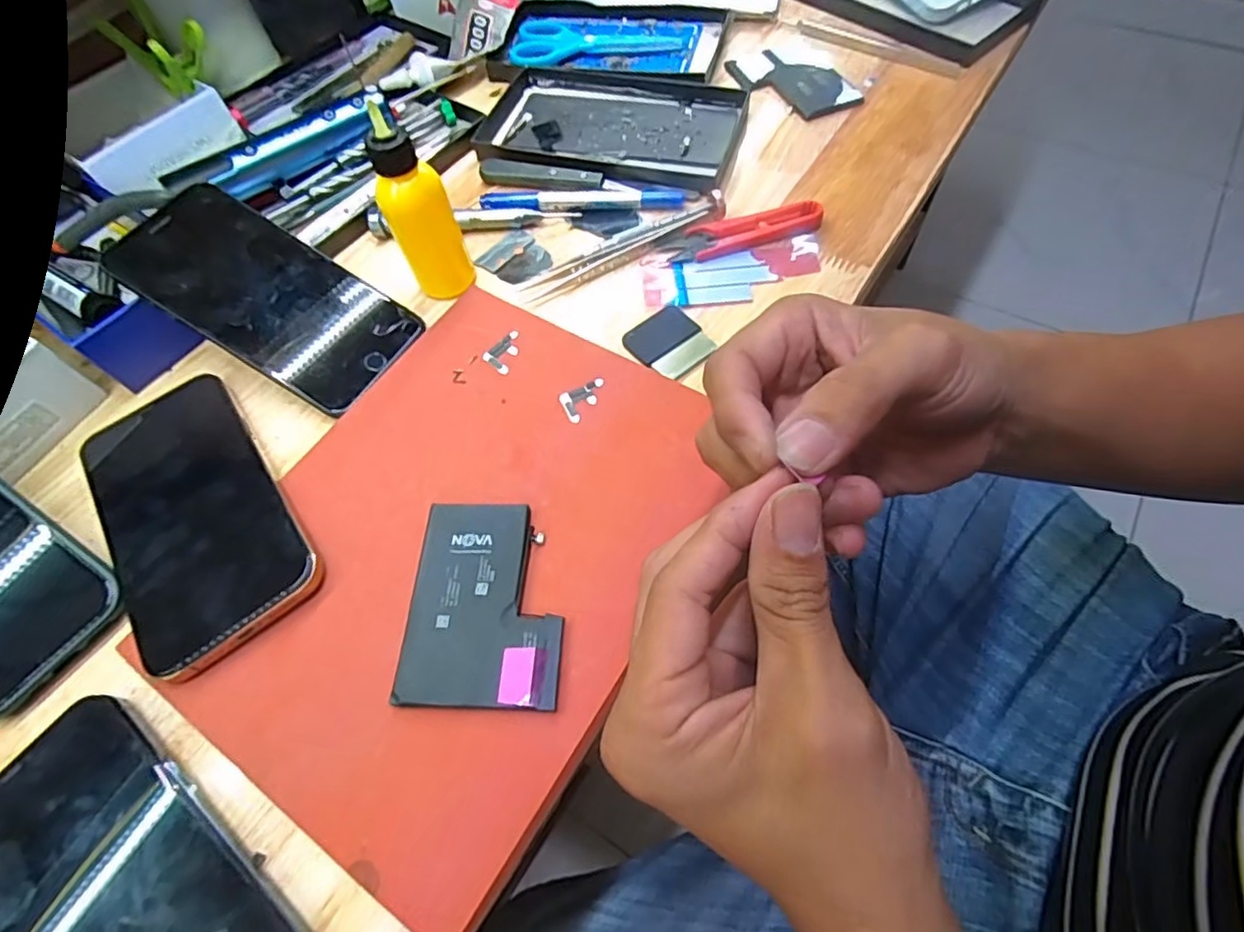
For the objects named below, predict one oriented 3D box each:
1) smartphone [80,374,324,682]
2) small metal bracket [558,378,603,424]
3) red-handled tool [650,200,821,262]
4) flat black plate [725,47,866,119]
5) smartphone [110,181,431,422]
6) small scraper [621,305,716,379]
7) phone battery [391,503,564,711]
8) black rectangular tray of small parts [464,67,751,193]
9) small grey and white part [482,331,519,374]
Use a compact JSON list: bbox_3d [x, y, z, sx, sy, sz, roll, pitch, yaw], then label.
[{"bbox_3d":[-0.205,0.019,0.287,0.076,0.008,0.154,-36,64,-14],"label":"smartphone"},{"bbox_3d":[-0.019,-0.035,0.312,0.025,0.004,0.018,-26,62,-9],"label":"small metal bracket"},{"bbox_3d":[0.071,-0.142,0.366,0.098,0.011,0.023,-12,61,-2],"label":"red-handled tool"},{"bbox_3d":[0.126,-0.281,0.441,0.058,0.007,0.090,-29,63,-11],"label":"flat black plate"},{"bbox_3d":[-0.192,-0.093,0.330,0.149,0.005,0.076,32,66,-1],"label":"smartphone"},{"bbox_3d":[0.026,-0.068,0.335,0.039,0.005,0.041,-36,64,-14],"label":"small scraper"},{"bbox_3d":[-0.058,0.057,0.262,0.066,0.005,0.087,1,62,3],"label":"phone battery"},{"bbox_3d":[-0.010,-0.239,0.430,0.180,0.017,0.105,11,63,11],"label":"black rectangular tray of small parts"},{"bbox_3d":[-0.062,-0.063,0.331,0.019,0.004,0.024,39,70,20],"label":"small grey and white part"}]

